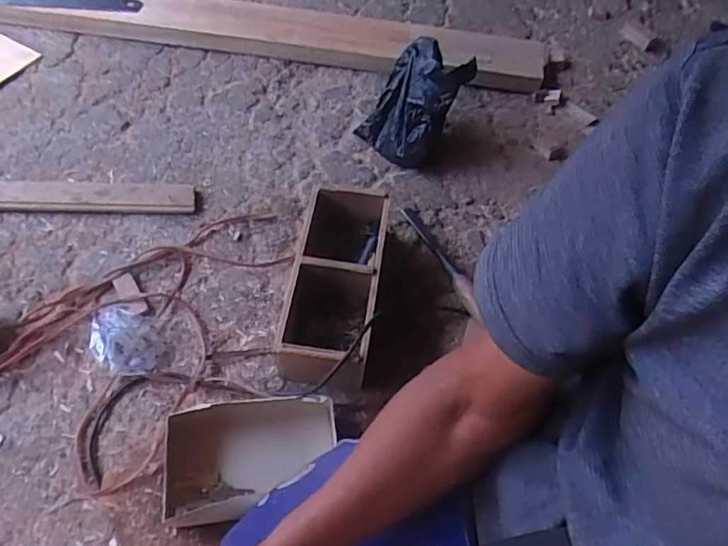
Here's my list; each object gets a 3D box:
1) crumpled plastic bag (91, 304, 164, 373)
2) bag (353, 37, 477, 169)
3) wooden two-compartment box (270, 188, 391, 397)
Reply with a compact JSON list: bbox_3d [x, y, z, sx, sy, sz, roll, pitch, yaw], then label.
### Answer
[{"bbox_3d":[-0.353,0.099,0.832,0.109,0.042,0.100,4,58,-2],"label":"crumpled plastic bag"},{"bbox_3d":[0.091,-0.314,1.040,0.145,0.180,0.153,35,62,16],"label":"bag"},{"bbox_3d":[-0.043,0.019,0.863,0.124,0.109,0.296,9,58,1],"label":"wooden two-compartment box"}]

